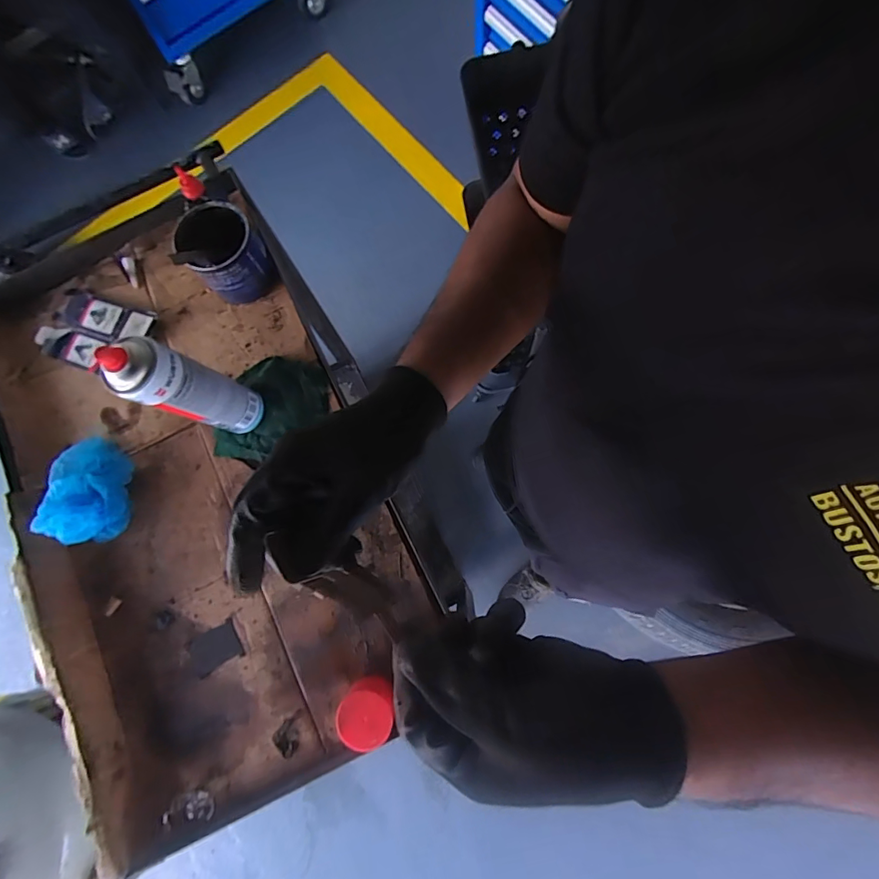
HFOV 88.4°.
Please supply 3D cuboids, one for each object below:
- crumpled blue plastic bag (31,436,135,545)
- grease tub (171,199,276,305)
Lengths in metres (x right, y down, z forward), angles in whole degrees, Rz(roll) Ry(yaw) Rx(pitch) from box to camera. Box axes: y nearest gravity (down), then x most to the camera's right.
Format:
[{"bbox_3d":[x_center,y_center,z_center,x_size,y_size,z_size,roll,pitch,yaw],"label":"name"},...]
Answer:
[{"bbox_3d":[-0.473,0.064,0.604,0.083,0.062,0.143,-3,78,3],"label":"crumpled blue plastic bag"},{"bbox_3d":[-0.301,-0.260,0.633,0.109,0.097,0.105,40,84,10],"label":"grease tub"}]

